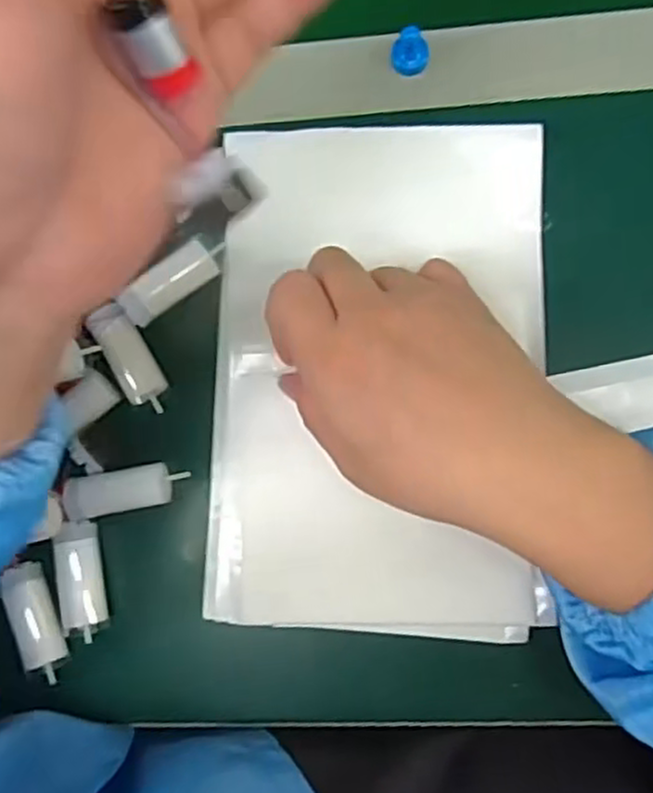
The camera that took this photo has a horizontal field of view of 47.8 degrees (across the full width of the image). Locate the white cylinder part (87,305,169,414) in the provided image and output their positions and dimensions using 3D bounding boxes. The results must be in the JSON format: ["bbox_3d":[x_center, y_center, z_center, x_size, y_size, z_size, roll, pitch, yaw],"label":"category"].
[{"bbox_3d":[-0.094,-0.018,0.355,0.019,0.014,0.052,-30,83,3],"label":"white cylinder part"}]

